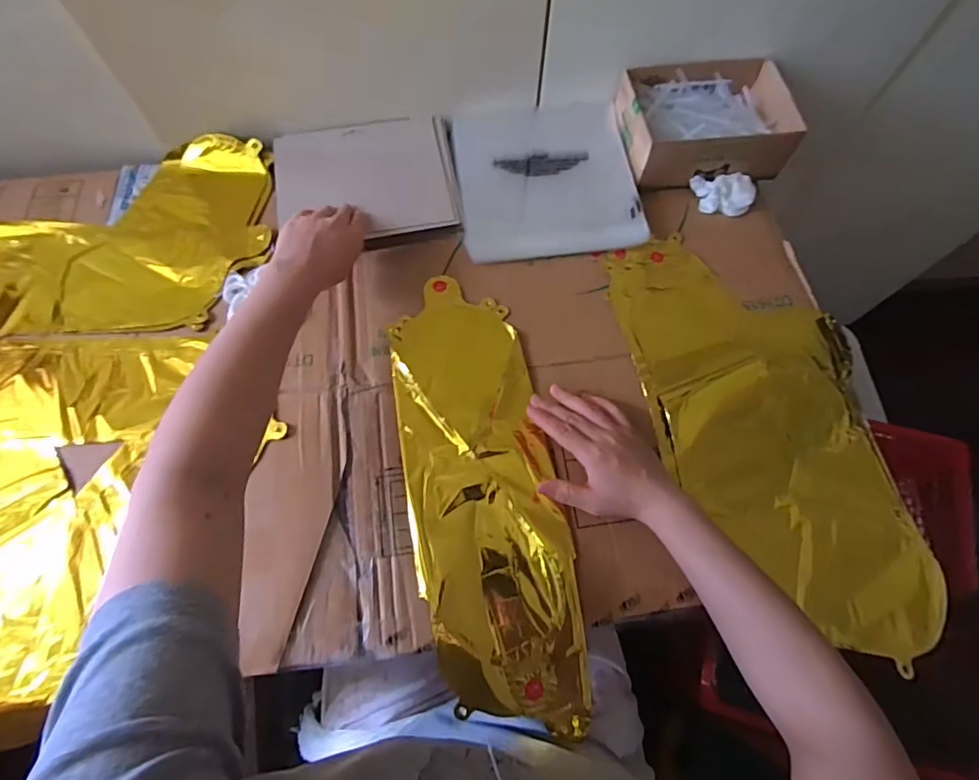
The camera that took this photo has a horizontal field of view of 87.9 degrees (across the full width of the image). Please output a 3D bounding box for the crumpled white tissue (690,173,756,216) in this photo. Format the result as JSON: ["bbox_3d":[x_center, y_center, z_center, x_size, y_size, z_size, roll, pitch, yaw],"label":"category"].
[{"bbox_3d":[0.274,-0.229,0.599,0.066,0.023,0.048,-5,69,-3],"label":"crumpled white tissue"}]

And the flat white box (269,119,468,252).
[{"bbox_3d":[-0.143,-0.252,0.597,0.207,0.016,0.171,-6,70,-4],"label":"flat white box"}]

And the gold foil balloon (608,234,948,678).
[{"bbox_3d":[0.278,0.030,0.501,0.209,0.010,0.431,-13,71,-6],"label":"gold foil balloon"}]

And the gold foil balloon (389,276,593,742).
[{"bbox_3d":[-0.009,0.088,0.482,0.137,0.025,0.416,-11,73,-5],"label":"gold foil balloon"}]

